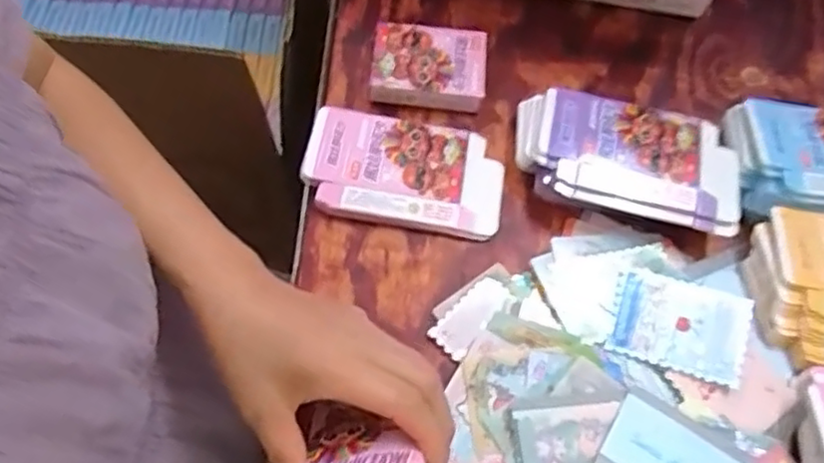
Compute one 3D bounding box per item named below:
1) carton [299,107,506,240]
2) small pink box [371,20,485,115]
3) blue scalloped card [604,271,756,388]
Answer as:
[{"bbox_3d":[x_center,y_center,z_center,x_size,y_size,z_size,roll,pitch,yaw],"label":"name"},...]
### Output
[{"bbox_3d":[-0.006,-0.046,0.500,0.149,0.013,0.086,10,66,2],"label":"carton"},{"bbox_3d":[0.013,-0.136,0.535,0.090,0.020,0.069,5,66,0],"label":"small pink box"},{"bbox_3d":[0.183,0.065,0.448,0.088,0.004,0.063,16,70,10],"label":"blue scalloped card"}]

